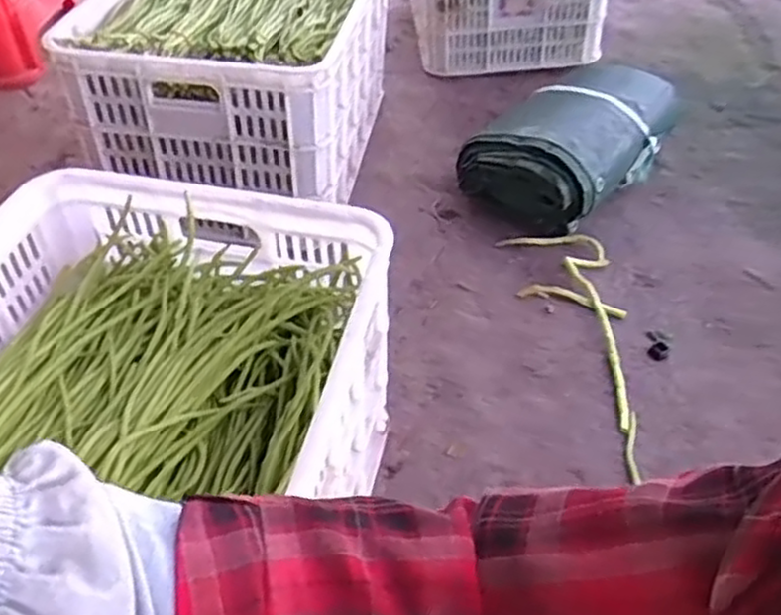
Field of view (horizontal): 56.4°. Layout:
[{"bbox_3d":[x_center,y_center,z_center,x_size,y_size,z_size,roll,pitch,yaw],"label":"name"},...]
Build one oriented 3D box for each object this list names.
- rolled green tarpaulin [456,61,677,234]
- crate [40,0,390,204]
[{"bbox_3d":[0.356,-0.320,1.323,0.246,0.124,0.464,35,54,27],"label":"rolled green tarpaulin"},{"bbox_3d":[-0.236,-0.434,1.269,0.411,0.268,0.572,5,46,2],"label":"crate"}]

